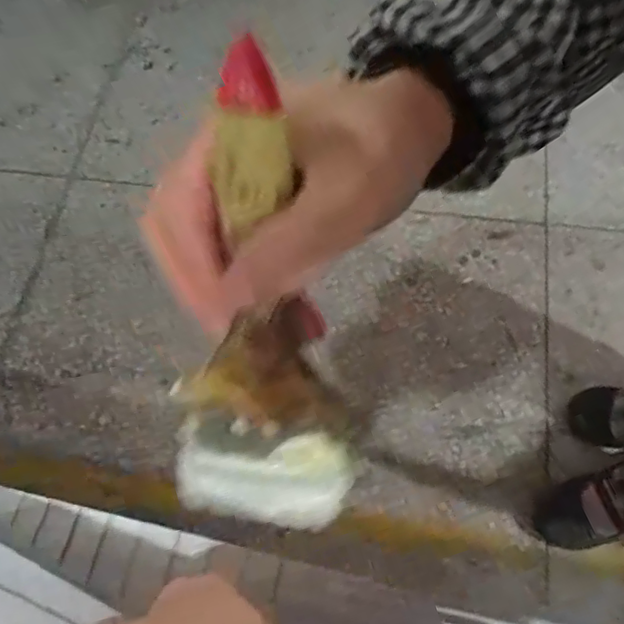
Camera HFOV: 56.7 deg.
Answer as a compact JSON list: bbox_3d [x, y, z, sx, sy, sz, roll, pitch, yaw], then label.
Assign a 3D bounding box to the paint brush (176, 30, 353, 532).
[{"bbox_3d":[-0.021,0.012,0.214,0.074,0.199,0.015,3,33,3],"label":"paint brush"}]

